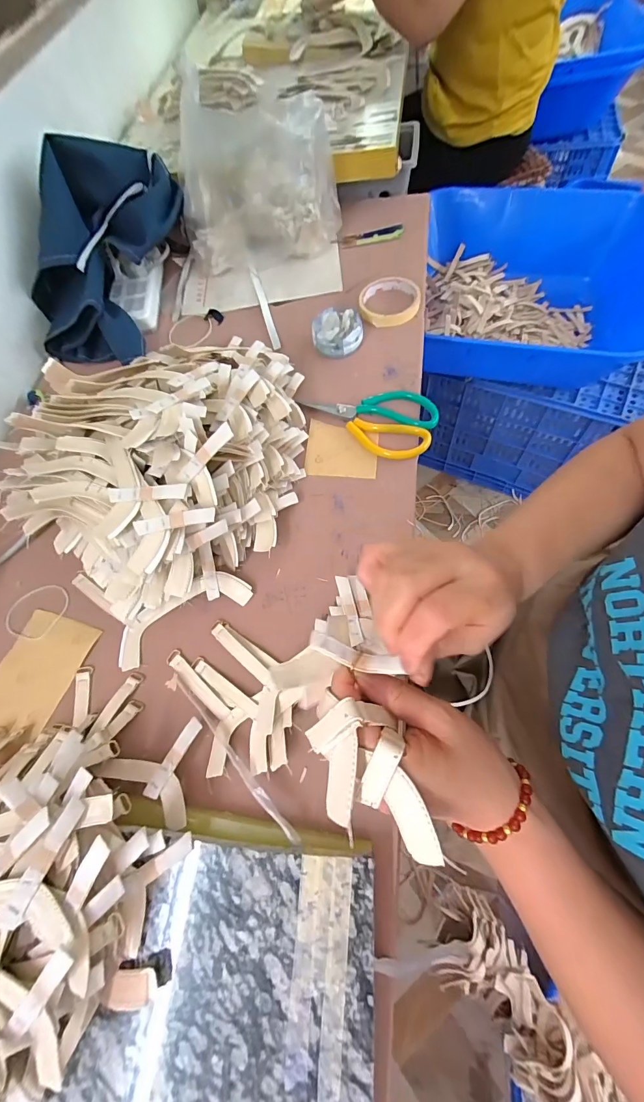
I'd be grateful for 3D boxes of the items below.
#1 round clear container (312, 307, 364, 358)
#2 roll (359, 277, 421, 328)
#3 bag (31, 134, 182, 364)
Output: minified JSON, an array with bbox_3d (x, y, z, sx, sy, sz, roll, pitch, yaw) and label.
[{"bbox_3d":[0.022,-0.314,0.547,0.068,0.032,0.073,-3,67,7],"label":"round clear container"},{"bbox_3d":[0.103,-0.374,0.577,0.088,0.022,0.087,-3,67,7],"label":"roll"},{"bbox_3d":[-0.349,-0.456,0.580,0.191,0.106,0.313,13,92,9],"label":"bag"}]

